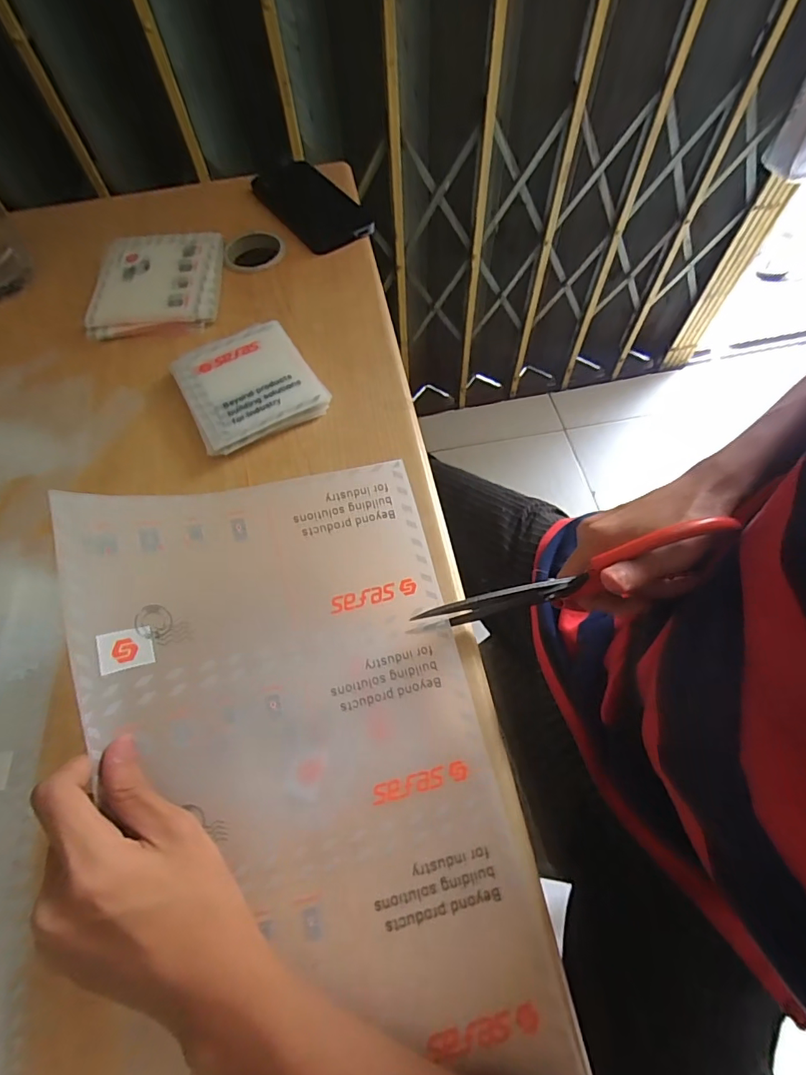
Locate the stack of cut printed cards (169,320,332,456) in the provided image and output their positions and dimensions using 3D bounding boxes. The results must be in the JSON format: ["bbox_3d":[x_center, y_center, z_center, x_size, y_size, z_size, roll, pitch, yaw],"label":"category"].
[{"bbox_3d":[-0.132,-0.130,0.403,0.105,0.015,0.115,-27,67,-12],"label":"stack of cut printed cards"}]

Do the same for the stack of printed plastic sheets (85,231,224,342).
[{"bbox_3d":[-0.243,-0.254,0.473,0.120,0.018,0.130,-4,64,-2],"label":"stack of printed plastic sheets"}]

